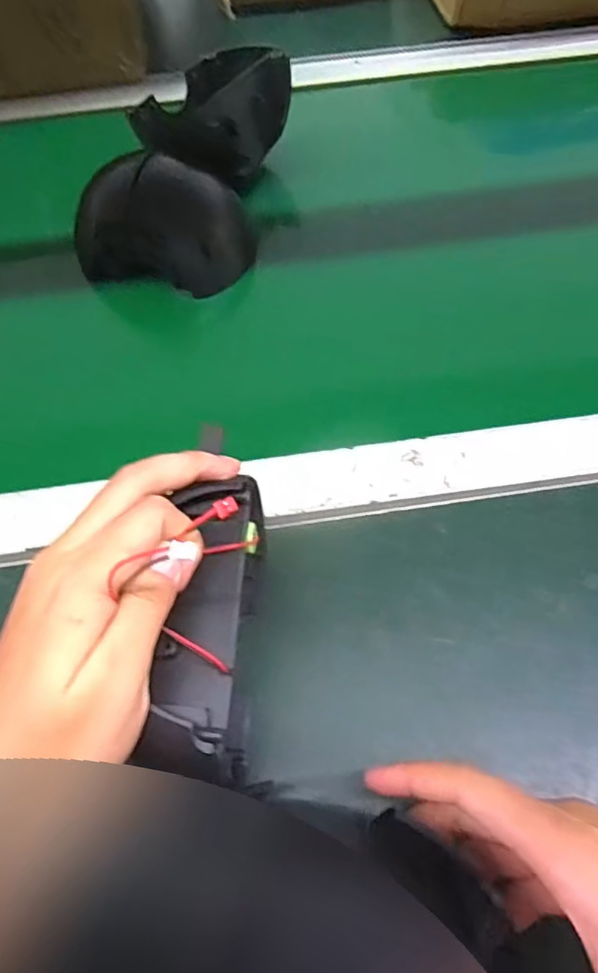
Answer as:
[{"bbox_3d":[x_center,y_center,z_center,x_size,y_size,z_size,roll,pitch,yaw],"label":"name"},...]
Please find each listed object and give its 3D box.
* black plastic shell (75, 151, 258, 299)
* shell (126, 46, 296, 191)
[{"bbox_3d":[-0.097,-0.194,0.432,0.114,0.069,0.076,13,62,11],"label":"black plastic shell"},{"bbox_3d":[-0.063,-0.291,0.483,0.080,0.072,0.127,33,67,21],"label":"shell"}]

